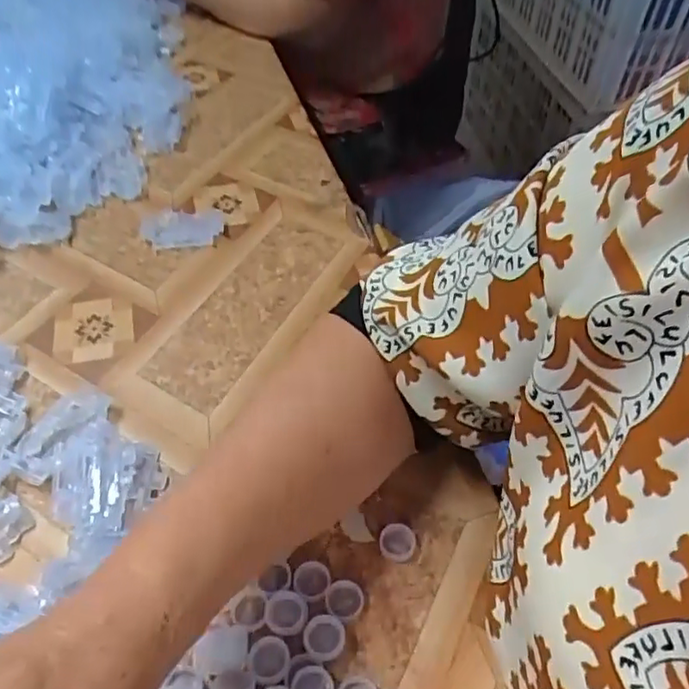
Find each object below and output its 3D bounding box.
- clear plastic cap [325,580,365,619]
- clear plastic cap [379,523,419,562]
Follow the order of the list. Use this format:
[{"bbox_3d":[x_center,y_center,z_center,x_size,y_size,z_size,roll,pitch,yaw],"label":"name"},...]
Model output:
[{"bbox_3d":[0.000,0.138,0.336,0.020,0.007,0.019,1,49,-1],"label":"clear plastic cap"},{"bbox_3d":[0.032,0.114,0.357,0.022,0.007,0.021,1,49,-1],"label":"clear plastic cap"}]

